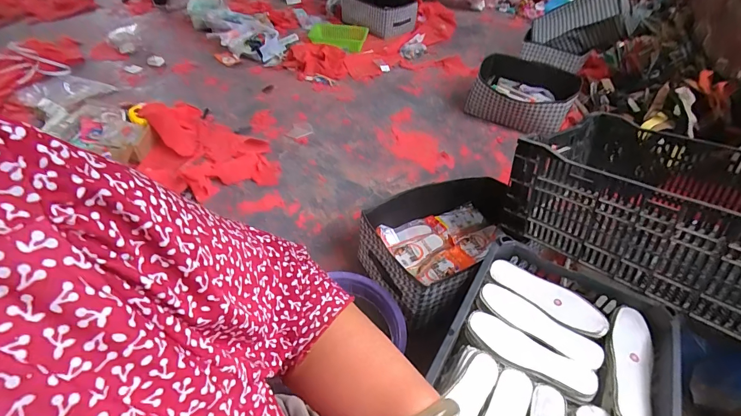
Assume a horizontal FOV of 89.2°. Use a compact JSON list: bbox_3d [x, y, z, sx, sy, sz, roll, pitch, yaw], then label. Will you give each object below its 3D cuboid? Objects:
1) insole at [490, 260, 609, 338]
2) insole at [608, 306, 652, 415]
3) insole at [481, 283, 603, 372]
[{"bbox_3d":[0.351,0.172,0.747,0.222,0.023,0.072,28,48,25],"label":"insole"},{"bbox_3d":[0.449,0.269,0.650,0.065,0.015,0.232,21,45,18],"label":"insole"},{"bbox_3d":[0.320,0.216,0.710,0.226,0.024,0.062,26,47,24],"label":"insole"}]

